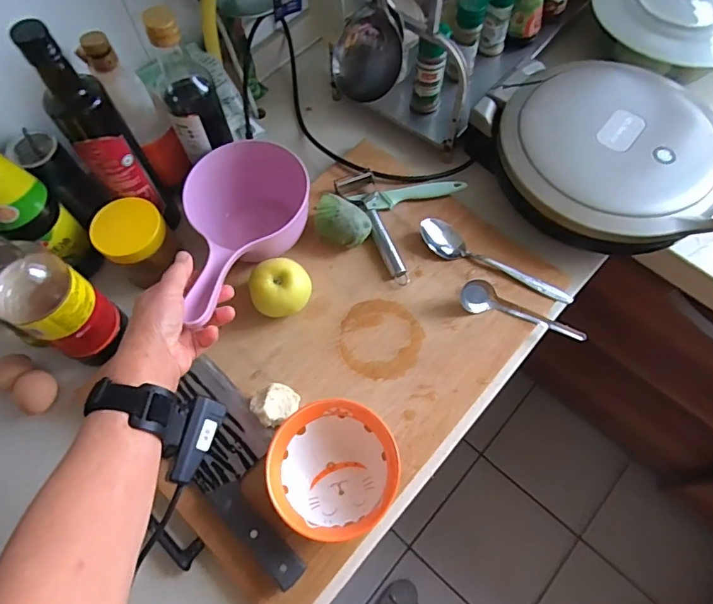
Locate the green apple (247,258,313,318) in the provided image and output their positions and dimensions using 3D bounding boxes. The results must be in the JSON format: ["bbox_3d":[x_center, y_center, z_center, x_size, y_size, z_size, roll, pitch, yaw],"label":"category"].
[{"bbox_3d":[-0.088,-0.012,0.554,0.070,0.062,0.055,-16,66,-6],"label":"green apple"}]

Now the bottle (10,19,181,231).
[{"bbox_3d":[-0.272,-0.173,0.517,0.064,0.248,0.066,-29,68,-12],"label":"bottle"}]

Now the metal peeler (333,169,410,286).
[{"bbox_3d":[0.018,-0.097,0.616,0.052,0.019,0.176,-15,66,-6],"label":"metal peeler"}]

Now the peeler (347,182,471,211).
[{"bbox_3d":[0.069,-0.141,0.636,0.152,0.016,0.022,-7,65,-2],"label":"peeler"}]

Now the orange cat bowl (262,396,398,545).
[{"bbox_3d":[-0.021,0.165,0.474,0.119,0.059,0.123,0,65,1],"label":"orange cat bowl"}]

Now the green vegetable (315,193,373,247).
[{"bbox_3d":[-0.018,-0.099,0.599,0.071,0.043,0.054,35,70,15],"label":"green vegetable"}]

